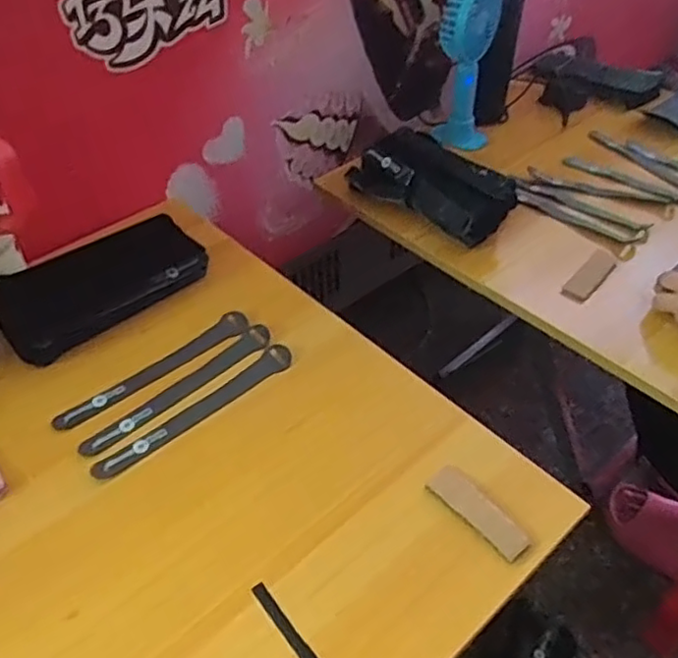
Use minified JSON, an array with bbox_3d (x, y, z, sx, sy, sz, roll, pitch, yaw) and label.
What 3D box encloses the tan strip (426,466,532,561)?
[{"bbox_3d":[0.107,0.139,0.493,0.029,0.004,0.084,-31,53,-27],"label":"tan strip"}]

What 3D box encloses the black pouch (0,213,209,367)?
[{"bbox_3d":[-0.239,-0.047,0.654,0.201,0.050,0.090,-31,52,-27],"label":"black pouch"}]

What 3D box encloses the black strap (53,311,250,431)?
[{"bbox_3d":[-0.168,0.038,0.600,0.194,0.005,0.025,-34,58,-25],"label":"black strap"}]

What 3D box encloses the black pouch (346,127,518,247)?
[{"bbox_3d":[0.118,-0.188,0.811,0.193,0.071,0.105,32,53,28],"label":"black pouch"}]

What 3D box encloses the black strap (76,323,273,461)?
[{"bbox_3d":[-0.142,0.052,0.584,0.194,0.007,0.026,-34,46,-26],"label":"black strap"}]

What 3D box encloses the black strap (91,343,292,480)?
[{"bbox_3d":[-0.121,0.069,0.564,0.195,0.008,0.024,-33,53,-28],"label":"black strap"}]

